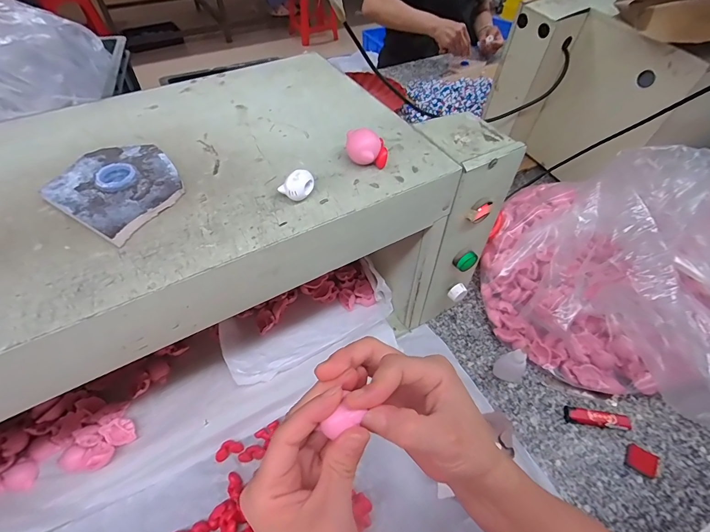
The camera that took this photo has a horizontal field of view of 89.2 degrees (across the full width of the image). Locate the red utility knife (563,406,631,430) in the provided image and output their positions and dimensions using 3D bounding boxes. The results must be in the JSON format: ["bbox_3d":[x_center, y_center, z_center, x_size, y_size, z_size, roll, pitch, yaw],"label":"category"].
[{"bbox_3d":[0.309,0.194,0.457,0.079,0.010,0.018,8,51,5],"label":"red utility knife"}]

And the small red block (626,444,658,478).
[{"bbox_3d":[0.343,0.232,0.429,0.031,0.006,0.030,24,54,18],"label":"small red block"}]

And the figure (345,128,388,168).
[{"bbox_3d":[0.010,-0.100,0.310,0.035,0.025,0.031,2,50,0],"label":"figure"}]

